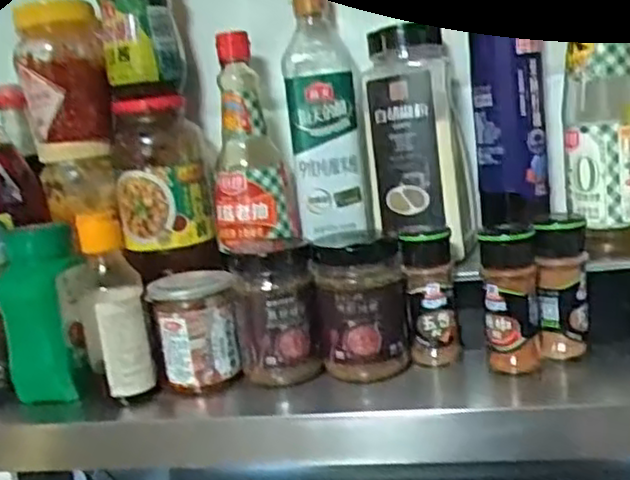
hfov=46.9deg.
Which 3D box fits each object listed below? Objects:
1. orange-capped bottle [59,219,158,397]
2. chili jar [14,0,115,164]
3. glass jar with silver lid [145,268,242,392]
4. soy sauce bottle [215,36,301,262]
[{"bbox_3d":[-0.162,0.050,0.559,0.056,0.131,0.058,-11,13,-18],"label":"orange-capped bottle"},{"bbox_3d":[-0.224,-0.144,0.653,0.069,0.136,0.068,-9,12,-9],"label":"chili jar"},{"bbox_3d":[-0.095,0.067,0.575,0.061,0.089,0.060,-7,12,1],"label":"glass jar with silver lid"},{"bbox_3d":[-0.061,-0.084,0.639,0.070,0.181,0.055,-9,12,-9],"label":"soy sauce bottle"}]

